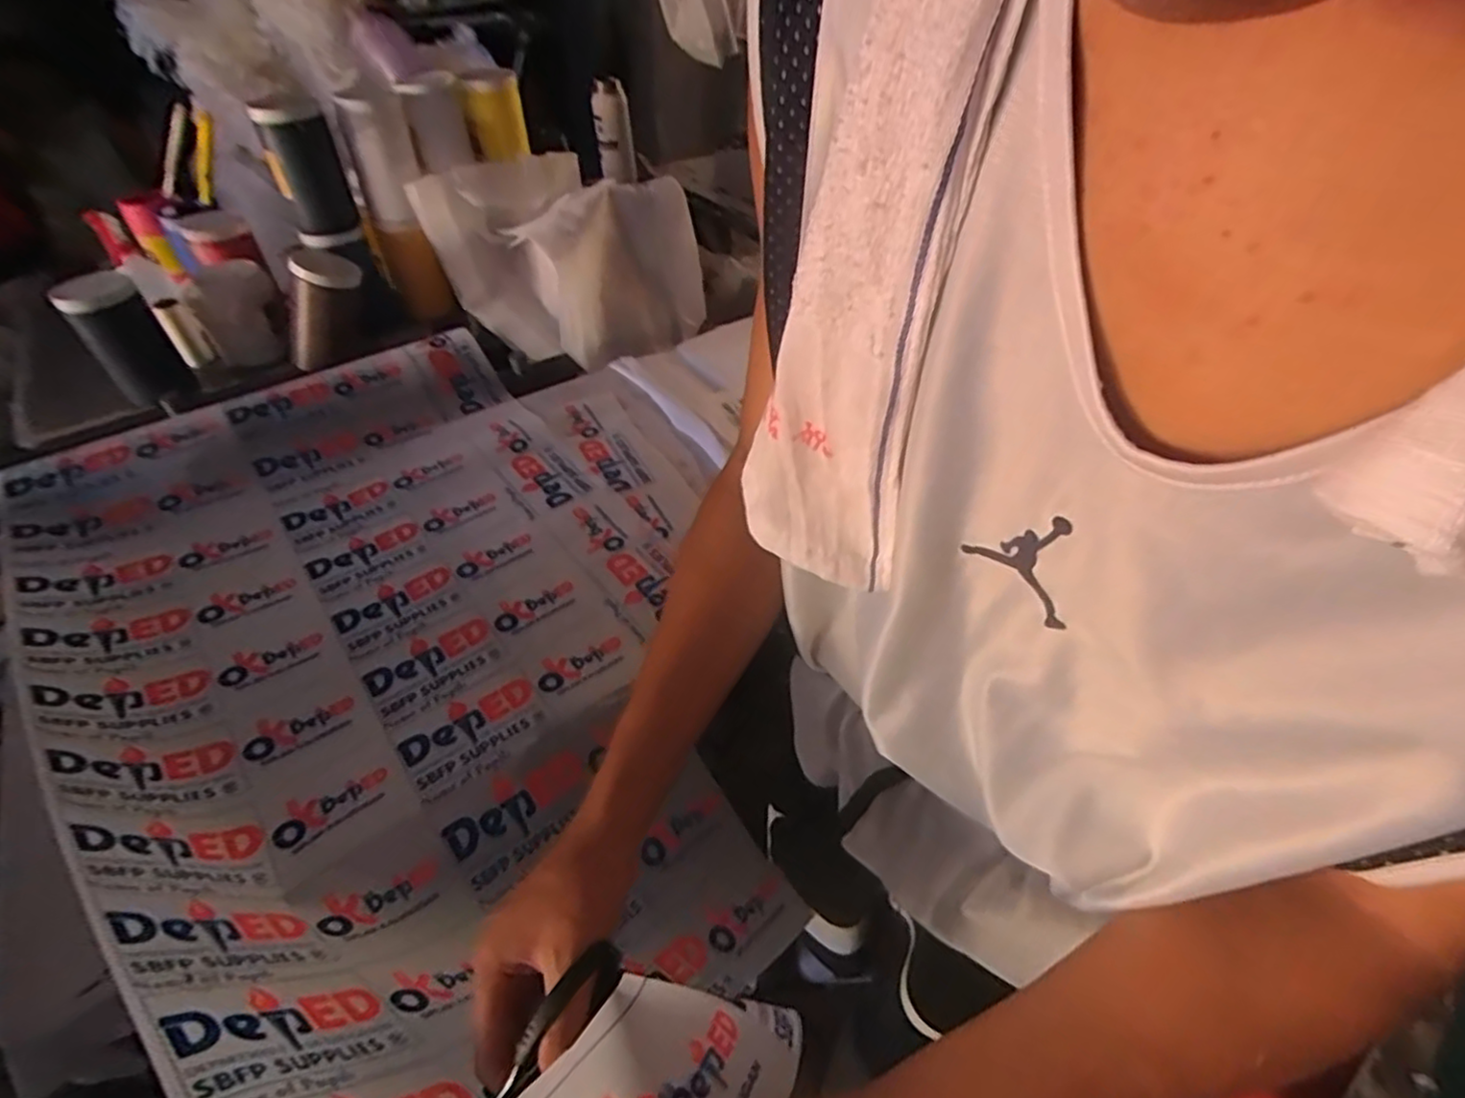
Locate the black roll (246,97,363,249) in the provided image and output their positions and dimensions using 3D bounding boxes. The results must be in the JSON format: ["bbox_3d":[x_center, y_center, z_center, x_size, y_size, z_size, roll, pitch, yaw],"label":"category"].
[{"bbox_3d":[-0.640,-0.570,1.026,0.088,0.181,0.104,-19,49,-18],"label":"black roll"}]

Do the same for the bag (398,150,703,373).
[{"bbox_3d":[-0.270,-0.494,1.155,0.361,0.217,0.301,26,51,23],"label":"bag"}]

